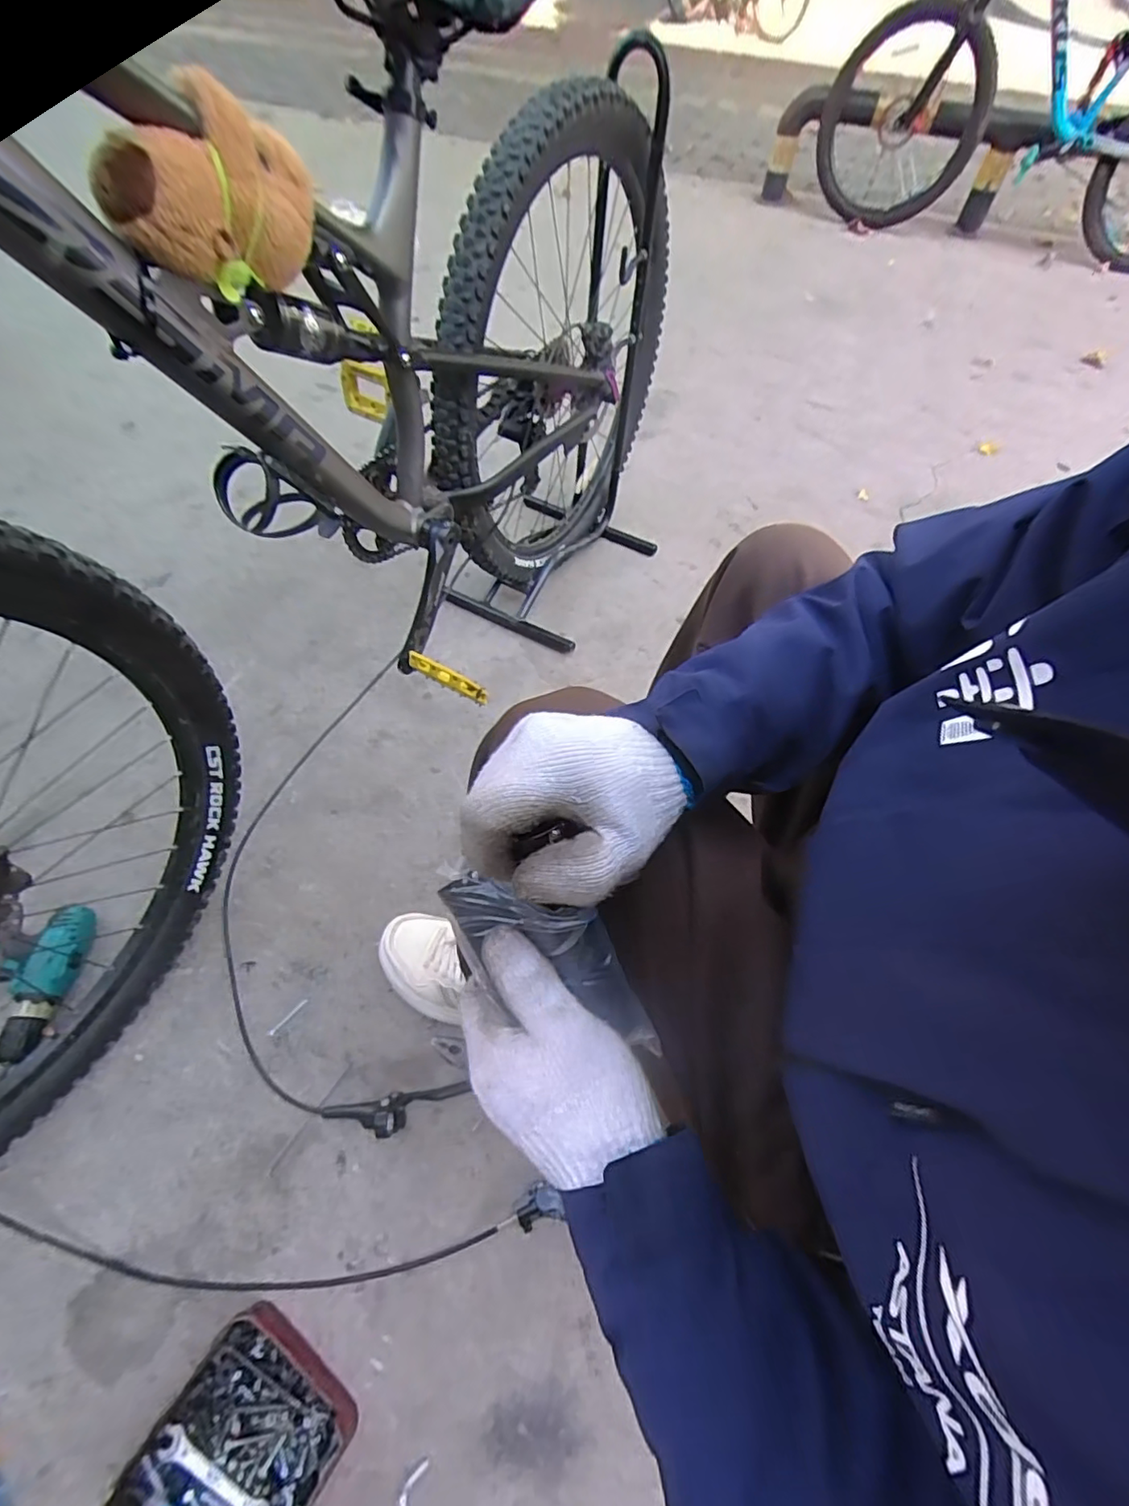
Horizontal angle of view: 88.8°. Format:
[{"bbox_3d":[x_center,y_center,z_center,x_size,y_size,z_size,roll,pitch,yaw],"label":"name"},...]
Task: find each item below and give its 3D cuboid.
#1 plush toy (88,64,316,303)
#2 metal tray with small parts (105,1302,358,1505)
[{"bbox_3d":[-0.272,-0.434,0.453,0.064,0.107,0.166,16,58,9],"label":"plush toy"},{"bbox_3d":[-0.302,0.652,0.535,0.160,0.052,0.168,30,62,16],"label":"metal tray with small parts"}]

